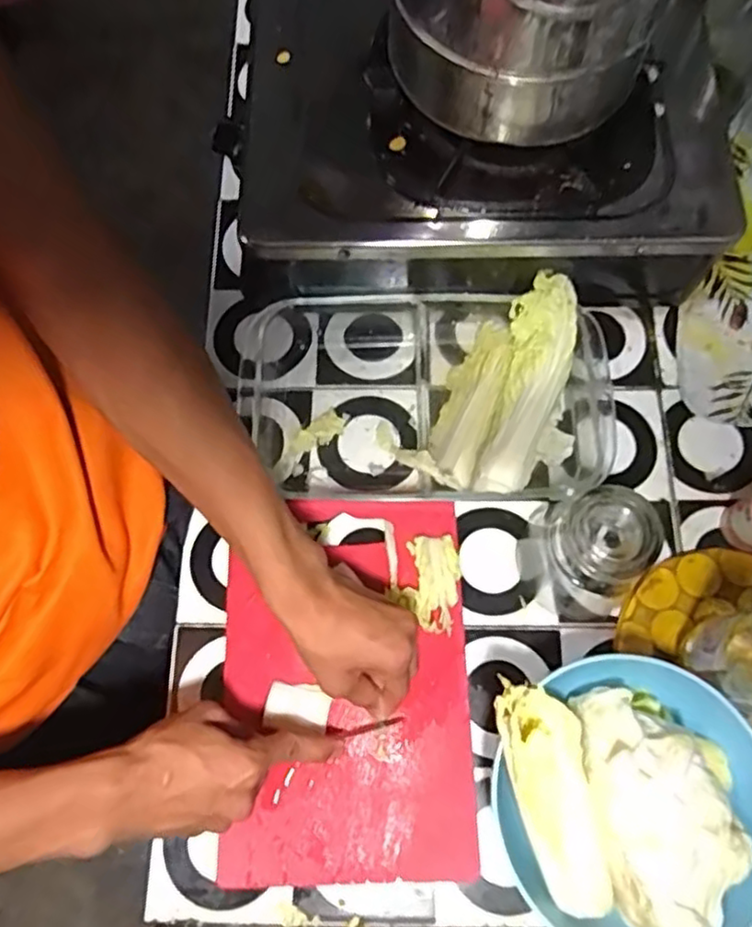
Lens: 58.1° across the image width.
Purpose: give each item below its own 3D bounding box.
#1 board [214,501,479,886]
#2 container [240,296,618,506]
[{"bbox_3d":[-0.023,0.160,0.507,0.180,0.015,0.267,-2,71,1],"label":"board"},{"bbox_3d":[0.042,-0.052,0.554,0.303,0.038,0.170,3,71,2],"label":"container"}]

